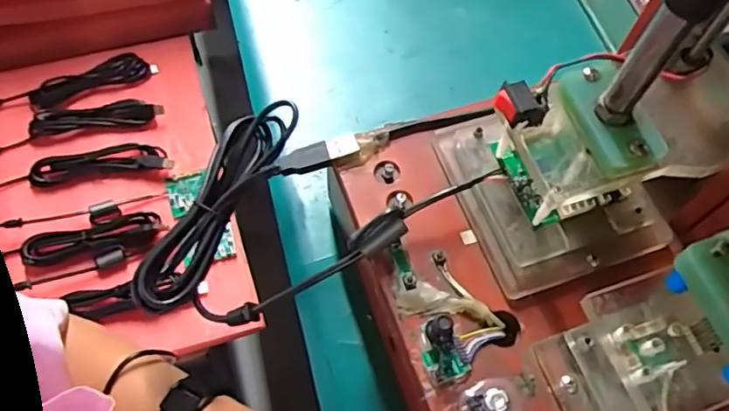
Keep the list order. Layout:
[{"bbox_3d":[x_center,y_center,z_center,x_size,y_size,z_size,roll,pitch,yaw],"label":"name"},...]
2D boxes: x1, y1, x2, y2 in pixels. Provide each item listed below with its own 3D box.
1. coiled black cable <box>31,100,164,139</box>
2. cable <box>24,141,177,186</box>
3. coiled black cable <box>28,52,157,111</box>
[{"bbox_3d":[-0.337,-0.114,0.747,0.158,0.018,0.036,-11,63,-9],"label":"coiled black cable"},{"bbox_3d":[-0.318,-0.053,0.714,0.163,0.020,0.034,-8,63,-7],"label":"cable"},{"bbox_3d":[-0.350,-0.161,0.768,0.154,0.025,0.037,-27,66,-16],"label":"coiled black cable"}]

